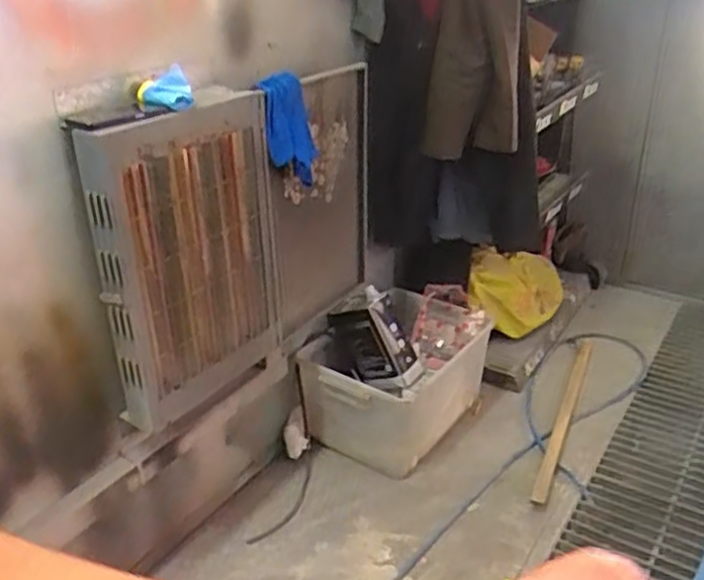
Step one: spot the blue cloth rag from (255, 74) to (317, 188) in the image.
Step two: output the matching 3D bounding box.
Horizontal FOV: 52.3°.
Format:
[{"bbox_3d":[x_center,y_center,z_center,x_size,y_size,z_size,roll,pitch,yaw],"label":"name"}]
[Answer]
[{"bbox_3d":[-0.141,-0.341,1.571,0.118,0.228,0.113,-2,26,-1],"label":"blue cloth rag"}]

